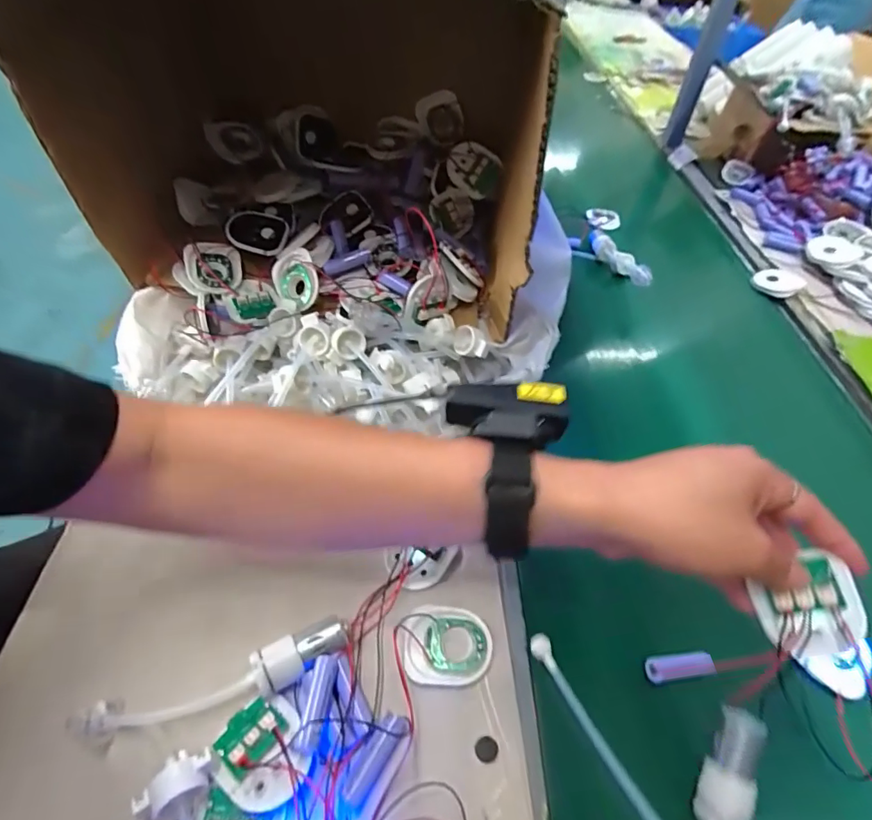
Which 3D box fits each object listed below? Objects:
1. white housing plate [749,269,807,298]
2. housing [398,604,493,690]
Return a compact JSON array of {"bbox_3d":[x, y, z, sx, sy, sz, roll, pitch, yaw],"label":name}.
[{"bbox_3d":[0.459,-0.171,0.654,0.054,0.013,0.058,2,49,-2],"label":"white housing plate"},{"bbox_3d":[0.007,0.156,0.321,0.058,0.009,0.047,4,49,0],"label":"housing"}]

